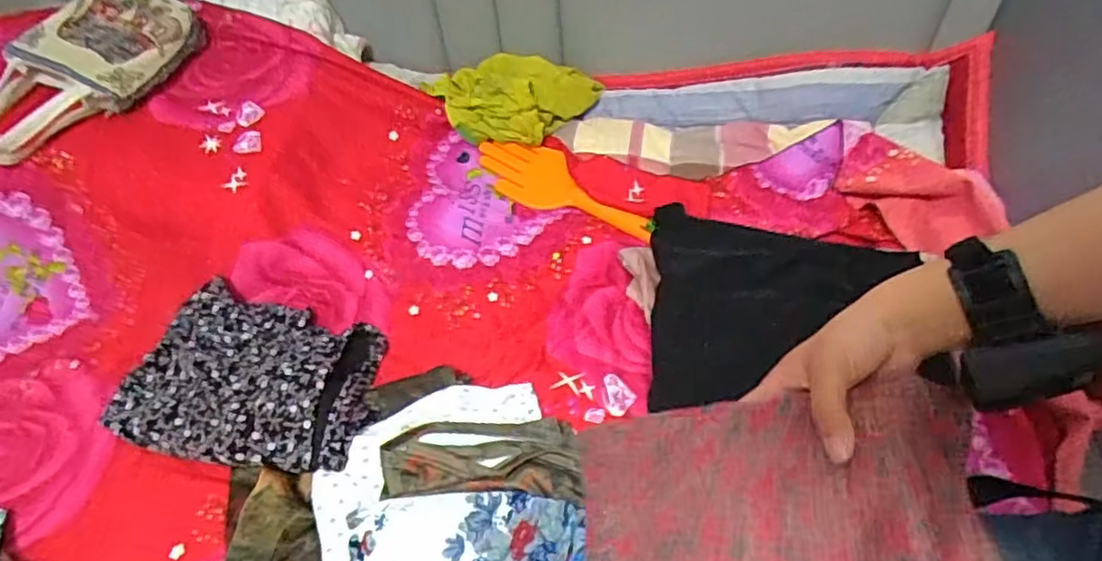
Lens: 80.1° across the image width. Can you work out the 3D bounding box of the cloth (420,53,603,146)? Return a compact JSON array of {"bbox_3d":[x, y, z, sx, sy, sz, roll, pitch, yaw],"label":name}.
[{"bbox_3d":[-0.059,-0.255,0.930,0.245,0.074,0.130,2,53,7],"label":"cloth"}]

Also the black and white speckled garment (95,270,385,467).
[{"bbox_3d":[-0.325,0.099,0.710,0.297,0.049,0.188,10,54,13],"label":"black and white speckled garment"}]

